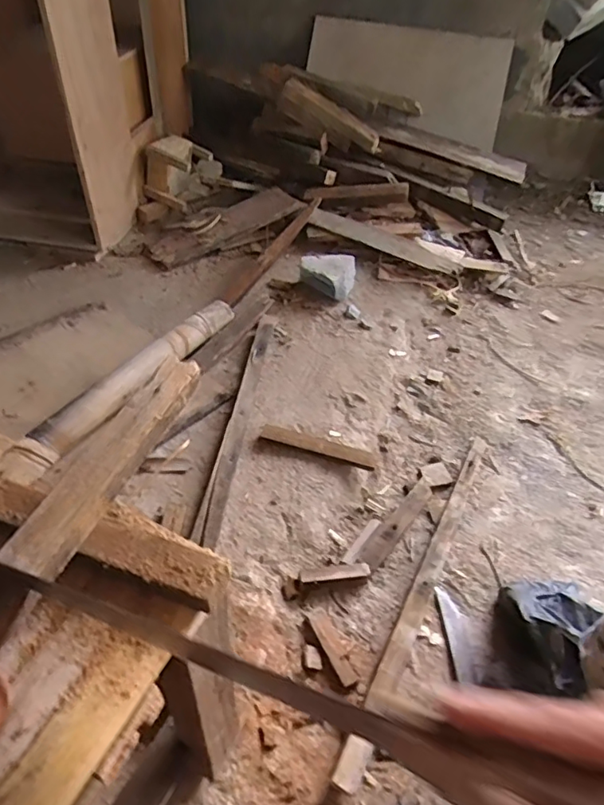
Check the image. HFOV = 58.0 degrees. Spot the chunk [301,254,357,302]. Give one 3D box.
[{"bbox_3d":[0.065,-0.320,1.329,0.124,0.085,0.117,1,44,-1],"label":"chunk"}]

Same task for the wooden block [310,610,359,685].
[{"bbox_3d":[0.044,0.341,0.759,0.027,0.014,0.104,-16,47,-19],"label":"wooden block"}]

